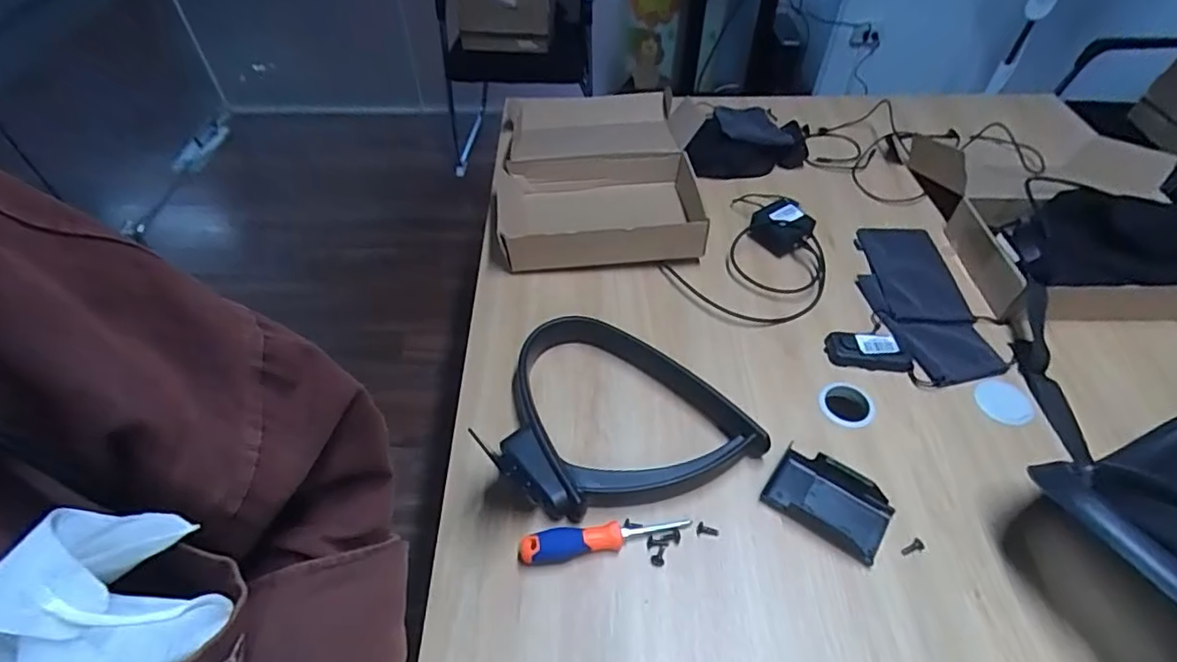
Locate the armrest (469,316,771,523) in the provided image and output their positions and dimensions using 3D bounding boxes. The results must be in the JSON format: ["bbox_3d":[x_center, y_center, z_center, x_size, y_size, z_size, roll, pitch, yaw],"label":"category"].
[{"bbox_3d":[0.012,0.109,0.694,0.250,0.048,0.309,-35,58,-27],"label":"armrest"}]

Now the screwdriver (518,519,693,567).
[{"bbox_3d":[0.019,0.217,0.617,0.182,0.032,0.026,-8,50,-9],"label":"screwdriver"}]

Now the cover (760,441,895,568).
[{"bbox_3d":[0.268,0.188,0.648,0.127,0.026,0.081,31,55,23],"label":"cover"}]

